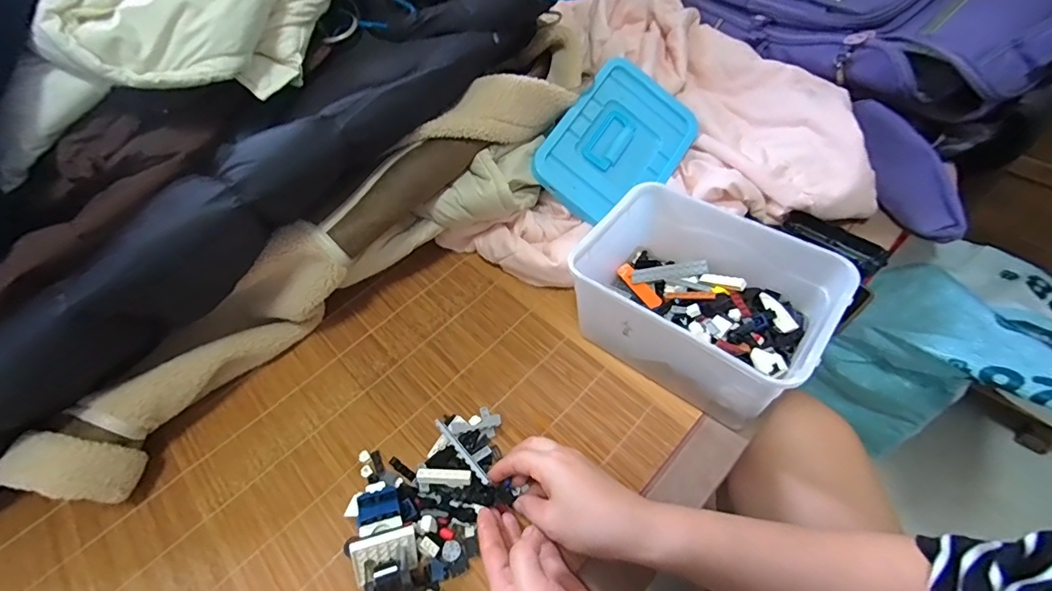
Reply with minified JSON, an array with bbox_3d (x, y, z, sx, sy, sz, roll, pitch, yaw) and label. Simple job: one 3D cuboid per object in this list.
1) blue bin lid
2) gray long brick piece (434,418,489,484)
[{"bbox_3d":[0.117,-0.188,0.583,0.149,0.017,0.214,37,72,-6],"label":"blue bin lid"},{"bbox_3d":[-0.058,0.142,0.423,0.008,0.013,0.076,-36,57,-21],"label":"gray long brick piece"}]

